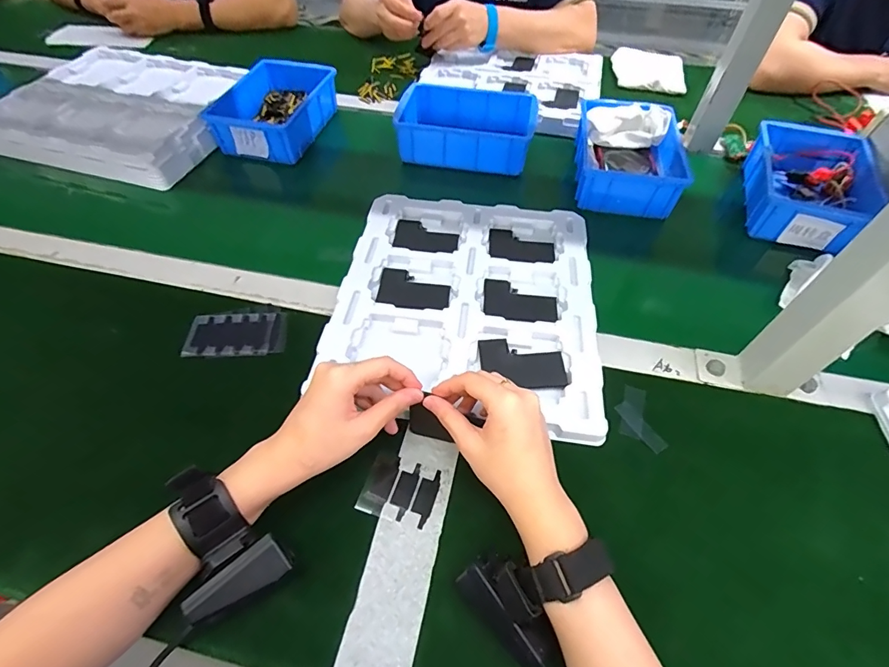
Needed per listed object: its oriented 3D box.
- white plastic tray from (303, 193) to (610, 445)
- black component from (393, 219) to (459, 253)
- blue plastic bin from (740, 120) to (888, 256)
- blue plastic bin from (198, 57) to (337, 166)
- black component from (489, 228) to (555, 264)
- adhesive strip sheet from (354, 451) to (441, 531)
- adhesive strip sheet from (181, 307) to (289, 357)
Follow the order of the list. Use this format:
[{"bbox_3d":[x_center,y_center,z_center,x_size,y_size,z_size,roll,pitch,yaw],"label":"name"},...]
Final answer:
[{"bbox_3d":[0.026,-0.045,0.477,0.269,0.017,0.299,7,54,5],"label":"white plastic tray"},{"bbox_3d":[-0.021,-0.121,0.538,0.078,0.008,0.055,4,54,3],"label":"black component"},{"bbox_3d":[0.469,-0.196,0.567,0.121,0.059,0.196,18,56,13],"label":"blue plastic bin"},{"bbox_3d":[-0.261,-0.363,0.689,0.142,0.058,0.225,11,54,8],"label":"blue plastic bin"},{"bbox_3d":[0.088,-0.100,0.499,0.074,0.009,0.051,8,54,5],"label":"black component"},{"bbox_3d":[-0.036,0.129,0.358,0.059,0.004,0.050,15,55,11],"label":"adhesive strip sheet"},{"bbox_3d":[-0.215,-0.003,0.454,0.102,0.008,0.052,-2,61,0],"label":"adhesive strip sheet"}]

